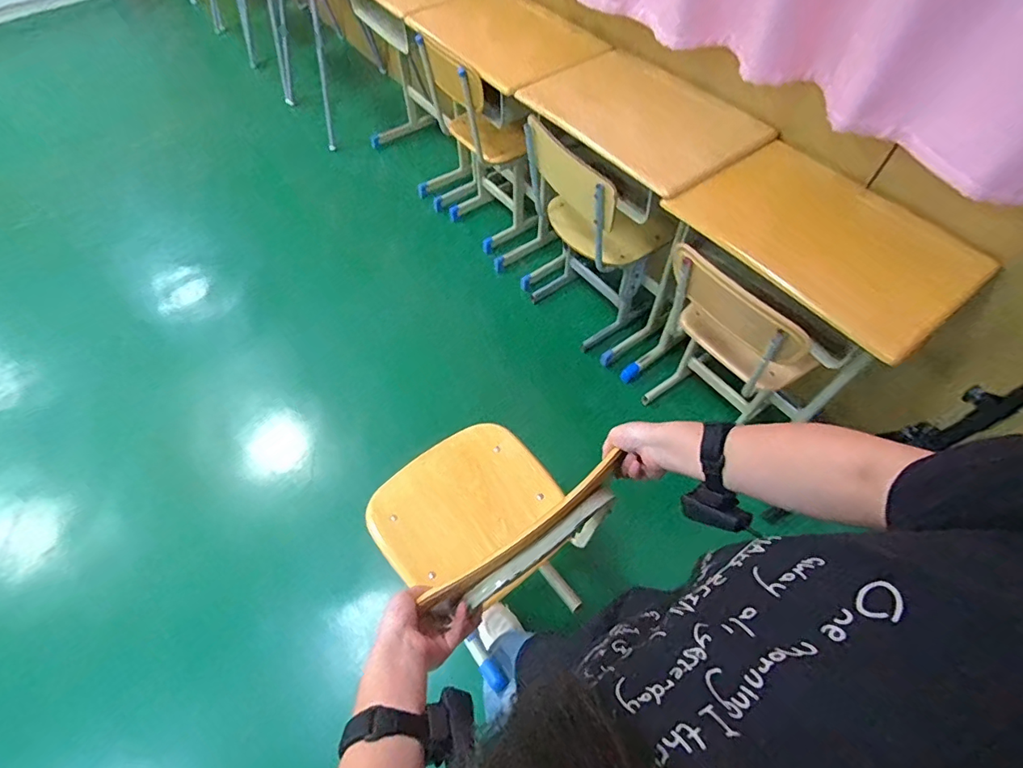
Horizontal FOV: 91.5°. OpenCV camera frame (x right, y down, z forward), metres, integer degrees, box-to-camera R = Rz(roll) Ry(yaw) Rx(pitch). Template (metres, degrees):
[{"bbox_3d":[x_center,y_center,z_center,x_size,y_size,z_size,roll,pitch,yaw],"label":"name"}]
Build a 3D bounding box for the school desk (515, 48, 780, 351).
[{"bbox_3d":[0.355,-0.531,1.616,0.405,0.752,0.535,-31,63,-17],"label":"school desk"}]

